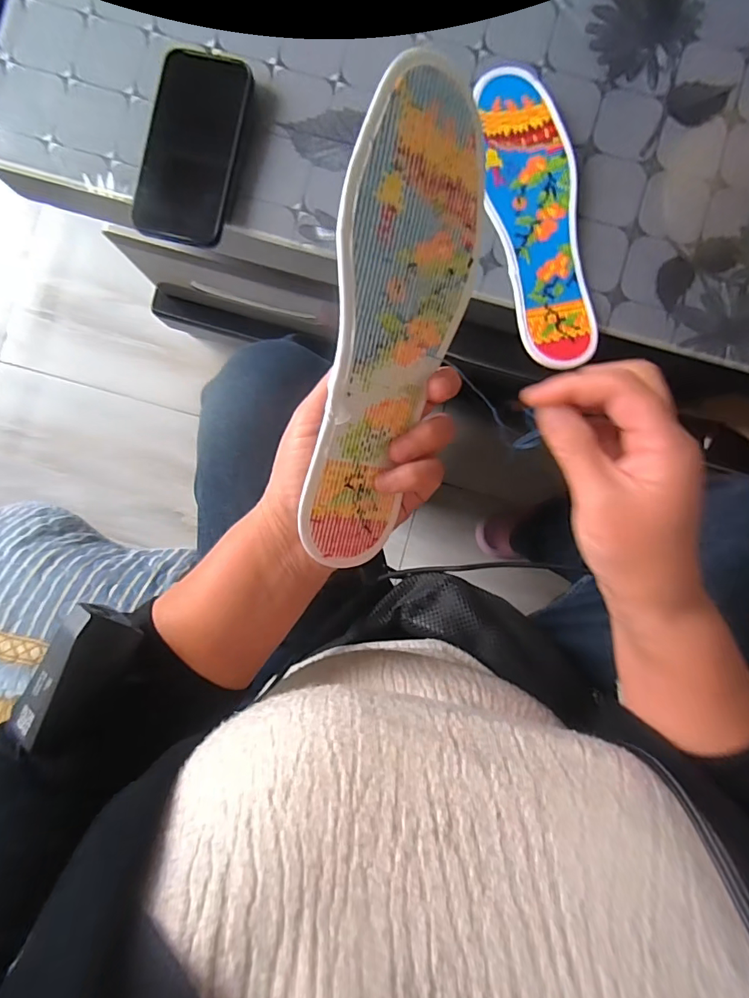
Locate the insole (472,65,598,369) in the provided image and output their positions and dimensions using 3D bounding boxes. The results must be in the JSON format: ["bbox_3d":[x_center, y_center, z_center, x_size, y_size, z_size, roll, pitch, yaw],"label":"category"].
[{"bbox_3d":[0.131,-0.225,0.391,0.070,0.010,0.237,-7,88,0],"label":"insole"}]

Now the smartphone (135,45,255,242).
[{"bbox_3d":[-0.146,-0.287,0.392,0.073,0.015,0.160,8,88,1],"label":"smartphone"}]

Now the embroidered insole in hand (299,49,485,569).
[{"bbox_3d":[0.008,-0.083,0.245,0.073,0.005,0.239,8,101,-31],"label":"embroidered insole in hand"}]

